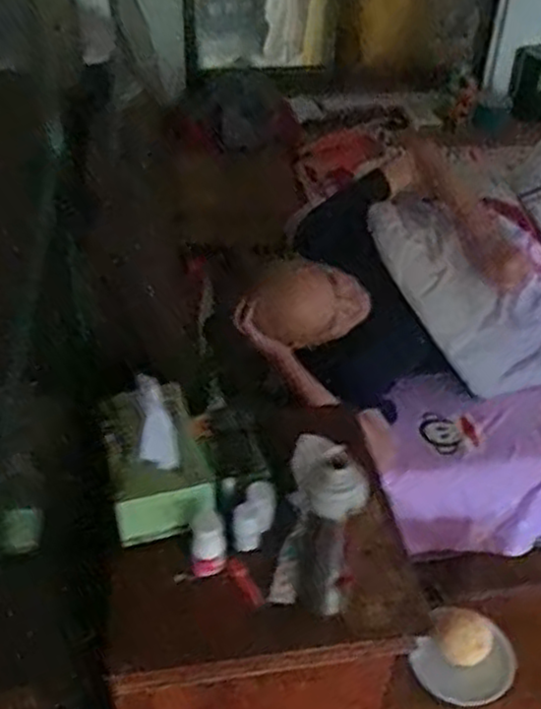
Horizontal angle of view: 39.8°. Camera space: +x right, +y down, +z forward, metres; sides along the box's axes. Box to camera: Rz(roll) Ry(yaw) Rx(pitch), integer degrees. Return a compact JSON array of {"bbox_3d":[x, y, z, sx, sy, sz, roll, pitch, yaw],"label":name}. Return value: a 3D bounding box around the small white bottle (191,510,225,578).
[{"bbox_3d":[-0.076,0.233,0.921,0.041,0.082,0.033,-1,38,-3],"label":"small white bottle"}]

